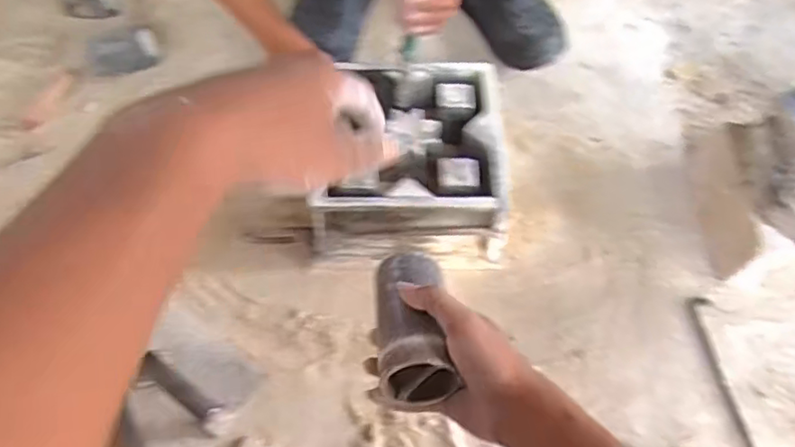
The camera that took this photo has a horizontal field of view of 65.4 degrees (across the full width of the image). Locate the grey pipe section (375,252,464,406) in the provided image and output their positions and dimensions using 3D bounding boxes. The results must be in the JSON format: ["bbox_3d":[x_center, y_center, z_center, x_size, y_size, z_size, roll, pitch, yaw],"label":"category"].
[{"bbox_3d":[0.011,0.075,0.477,0.055,0.048,0.114,-6,58,-4],"label":"grey pipe section"}]

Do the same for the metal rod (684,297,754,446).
[{"bbox_3d":[0.379,0.190,0.711,0.028,0.008,0.228,-3,61,-3],"label":"metal rod"}]

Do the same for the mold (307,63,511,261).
[{"bbox_3d":[0.004,-0.074,0.779,0.244,0.135,0.216,-1,60,-2],"label":"mold"}]

